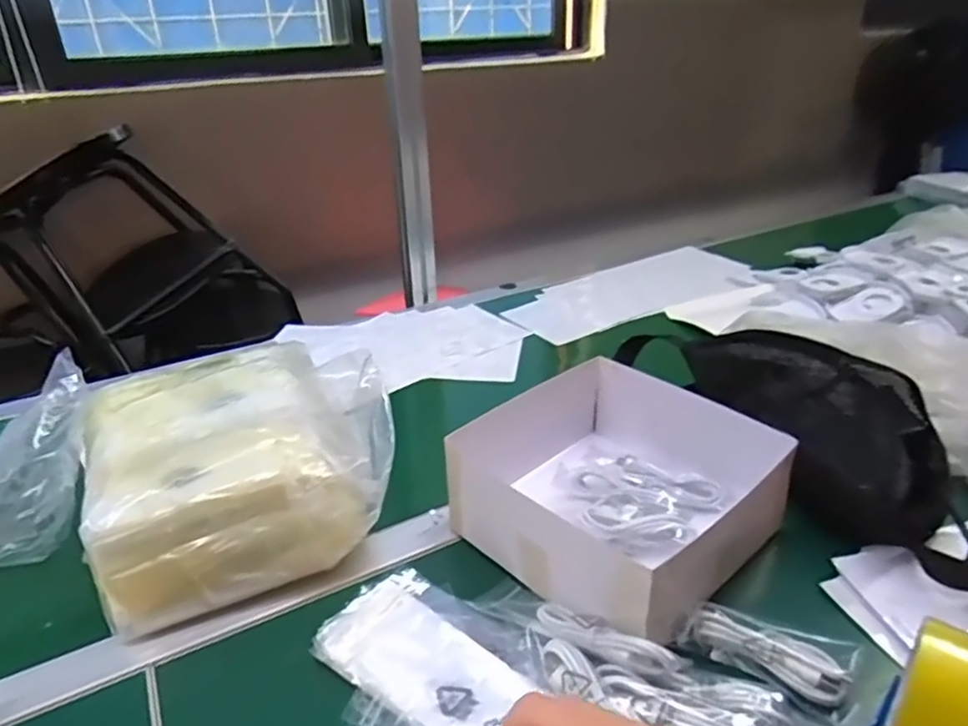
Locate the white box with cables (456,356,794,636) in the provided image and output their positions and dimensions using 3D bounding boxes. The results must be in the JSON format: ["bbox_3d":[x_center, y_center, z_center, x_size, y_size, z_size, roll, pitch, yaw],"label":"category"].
[{"bbox_3d":[0.108,0.096,0.543,0.210,0.075,0.211,-26,36,-37],"label":"white box with cables"}]

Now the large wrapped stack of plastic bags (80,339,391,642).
[{"bbox_3d":[-0.208,0.085,0.572,0.230,0.132,0.219,-15,31,-23],"label":"large wrapped stack of plastic bags"}]

